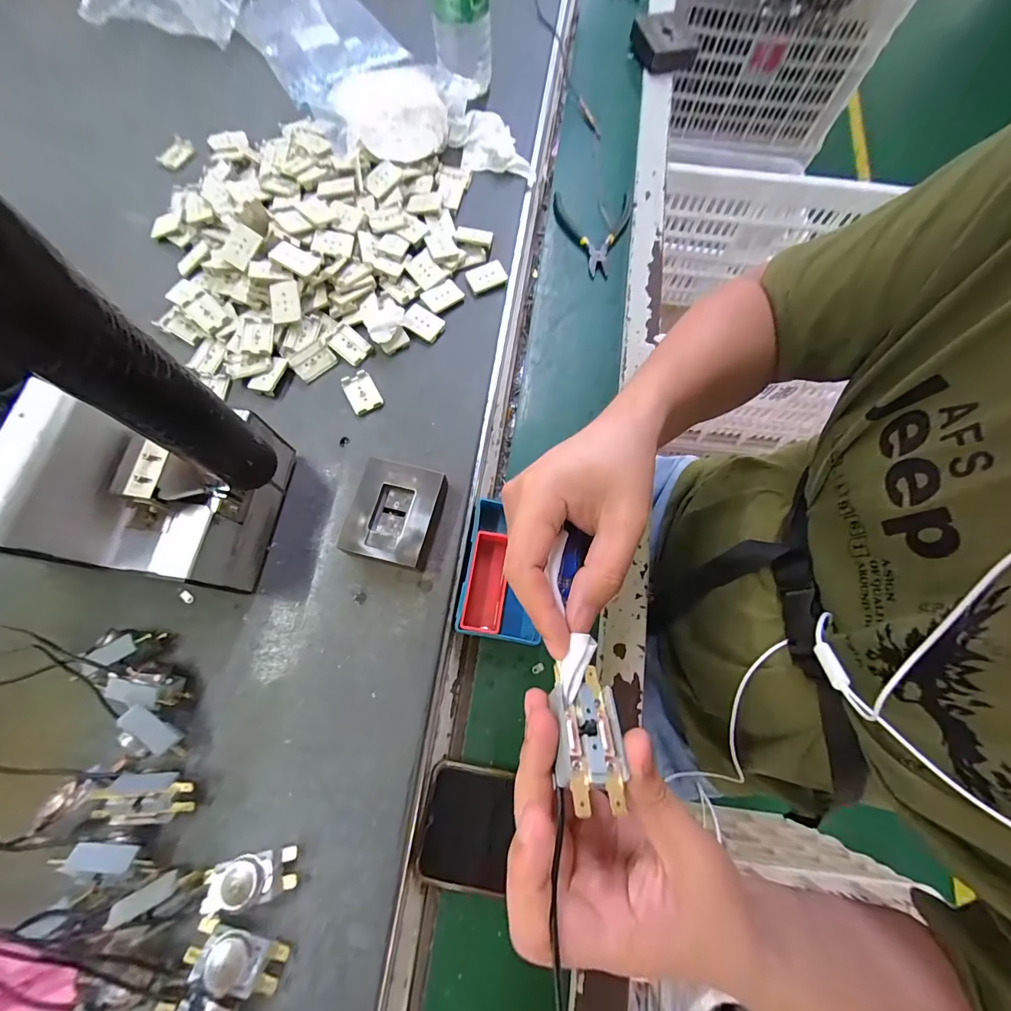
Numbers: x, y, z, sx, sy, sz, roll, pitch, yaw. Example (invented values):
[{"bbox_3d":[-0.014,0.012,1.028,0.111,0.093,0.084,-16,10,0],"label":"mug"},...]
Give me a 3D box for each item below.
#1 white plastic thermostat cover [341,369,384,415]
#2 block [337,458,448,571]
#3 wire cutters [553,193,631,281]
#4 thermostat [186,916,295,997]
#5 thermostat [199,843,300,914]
[{"bbox_3d":[-0.134,-0.105,0.407,0.028,0.006,0.041,-29,75,-11],"label":"white plastic thermostat cover"},{"bbox_3d":[-0.088,0.009,0.359,0.070,0.029,0.080,14,72,2],"label":"block"},{"bbox_3d":[0.107,-0.318,0.512,0.091,0.011,0.120,-4,72,-3],"label":"wire cutters"},{"bbox_3d":[-0.168,0.281,0.272,0.058,0.023,0.028,20,72,4],"label":"thermostat"},{"bbox_3d":[-0.168,0.242,0.282,0.058,0.025,0.026,-7,72,-4],"label":"thermostat"}]

